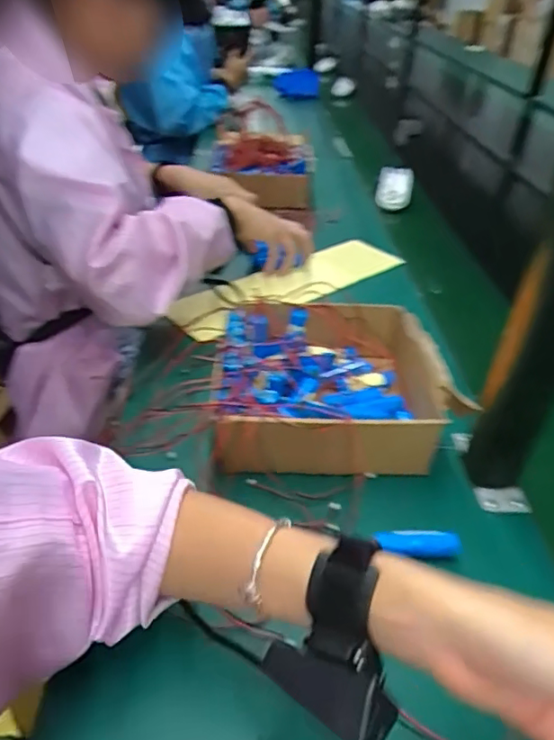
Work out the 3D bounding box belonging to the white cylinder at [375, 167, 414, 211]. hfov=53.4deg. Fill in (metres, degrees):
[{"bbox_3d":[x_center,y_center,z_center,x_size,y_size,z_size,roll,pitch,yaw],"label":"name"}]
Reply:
[{"bbox_3d":[0.249,-0.382,1.163,0.072,0.063,0.107,9,38,9],"label":"white cylinder"}]

